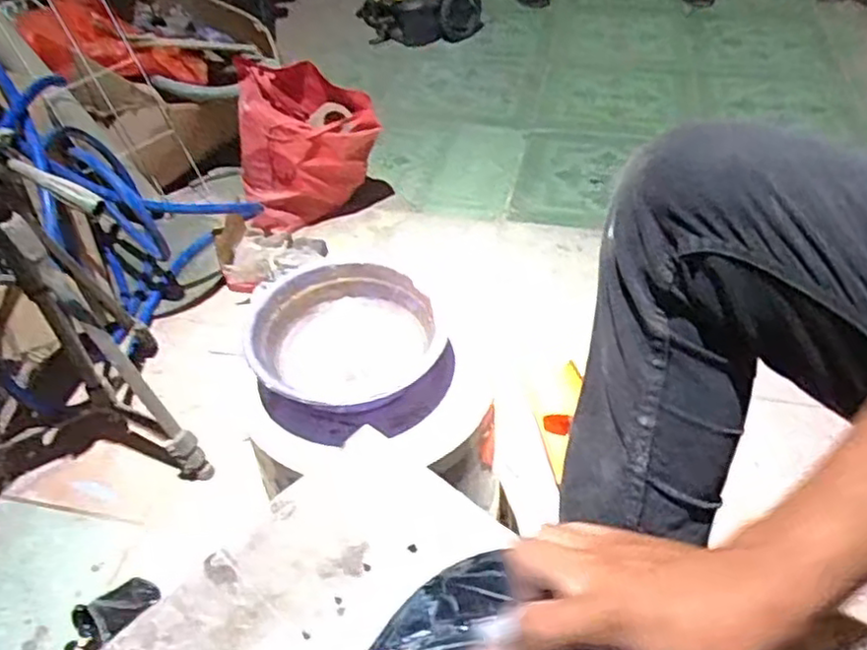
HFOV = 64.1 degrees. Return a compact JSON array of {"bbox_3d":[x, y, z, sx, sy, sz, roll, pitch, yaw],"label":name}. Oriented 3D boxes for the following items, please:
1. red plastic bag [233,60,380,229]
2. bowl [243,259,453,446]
[{"bbox_3d":[-0.257,-0.375,1.432,0.283,0.292,0.220,-7,45,-3],"label":"red plastic bag"},{"bbox_3d":[-0.089,0.028,0.722,0.186,0.076,0.185,-2,45,2],"label":"bowl"}]

